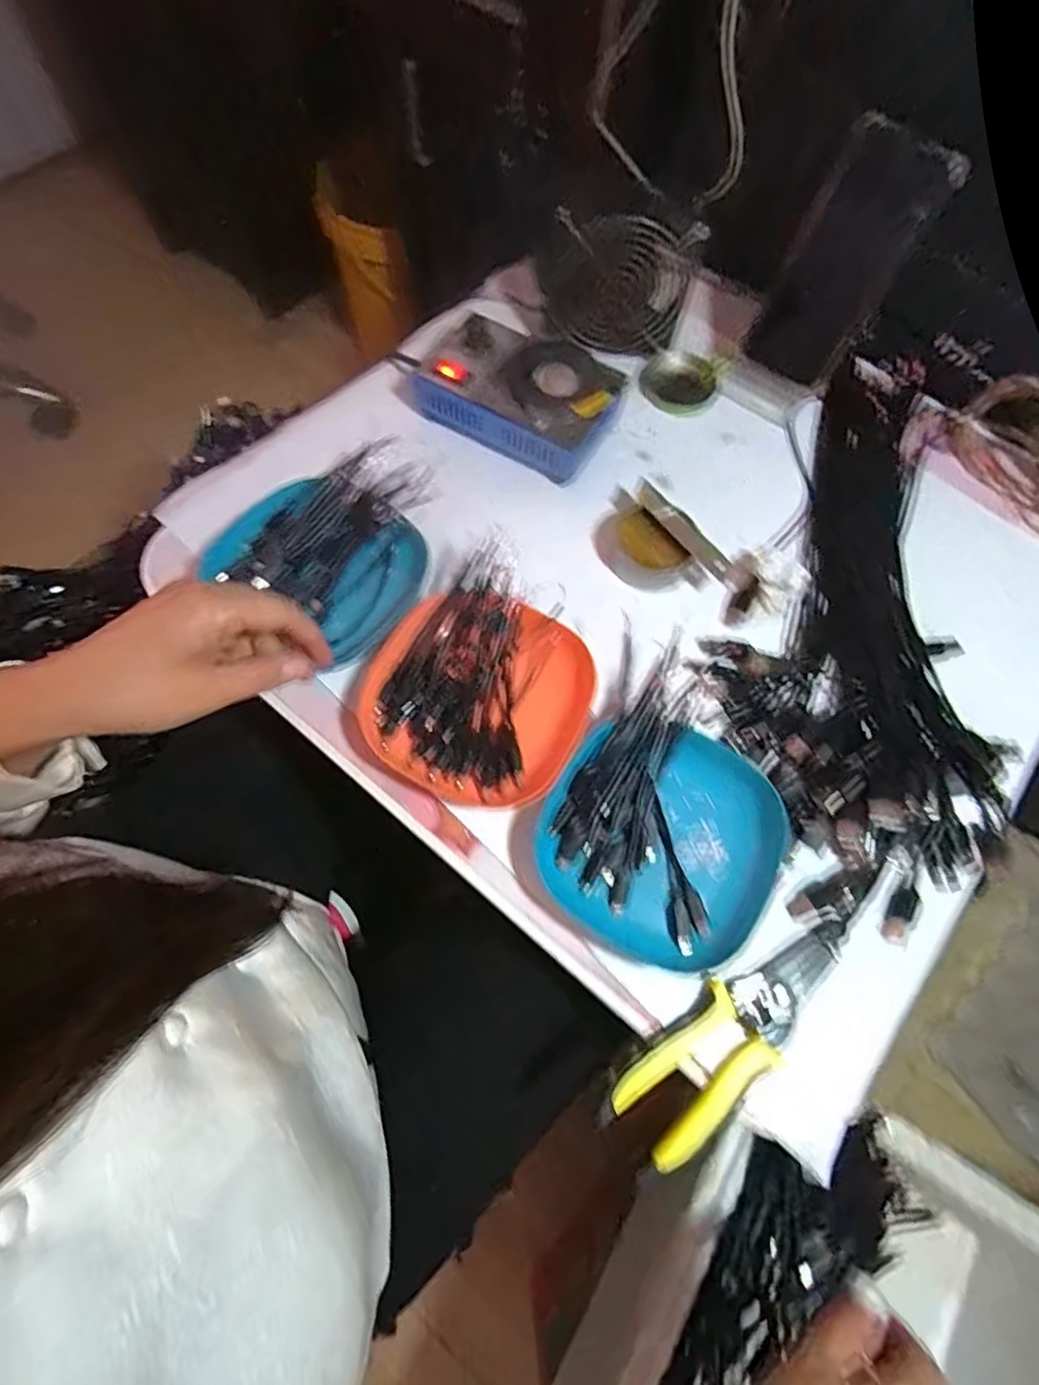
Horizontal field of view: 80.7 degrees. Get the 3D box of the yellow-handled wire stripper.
[{"bbox_3d":[0.127,0.194,0.355,0.161,0.015,0.051,-37,75,-14],"label":"yellow-handled wire stripper"}]

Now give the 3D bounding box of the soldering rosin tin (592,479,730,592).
[{"bbox_3d":[0.099,-0.112,0.465,0.060,0.028,0.112,-37,75,-15],"label":"soldering rosin tin"}]

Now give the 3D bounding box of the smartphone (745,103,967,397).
[{"bbox_3d":[0.256,-0.337,0.488,0.081,0.163,0.011,30,42,5],"label":"smartphone"}]

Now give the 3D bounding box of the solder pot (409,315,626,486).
[{"bbox_3d":[-0.002,-0.244,0.491,0.154,0.050,0.094,28,71,8],"label":"solder pot"}]

